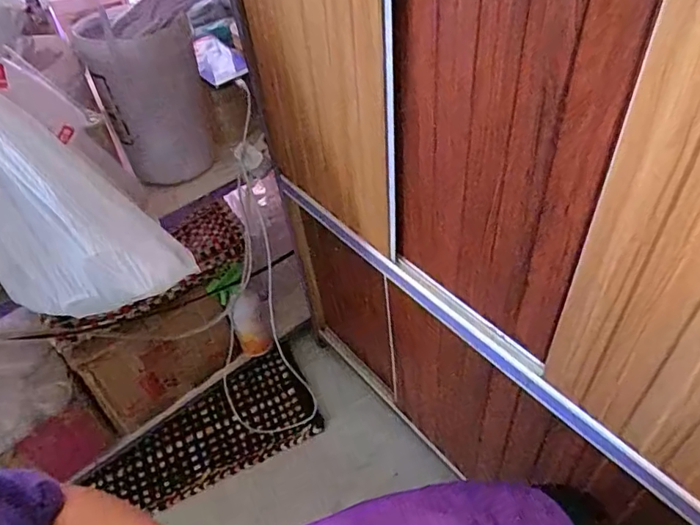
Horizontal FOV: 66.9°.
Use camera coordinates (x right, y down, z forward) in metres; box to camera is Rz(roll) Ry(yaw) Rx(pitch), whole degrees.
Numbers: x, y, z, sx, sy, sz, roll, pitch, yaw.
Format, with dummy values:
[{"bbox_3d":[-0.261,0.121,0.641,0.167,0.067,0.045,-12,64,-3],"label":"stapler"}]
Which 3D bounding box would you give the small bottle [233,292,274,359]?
[{"bbox_3d":[-0.196,0.124,1.053,0.062,0.138,0.050,-19,48,-10],"label":"small bottle"}]

